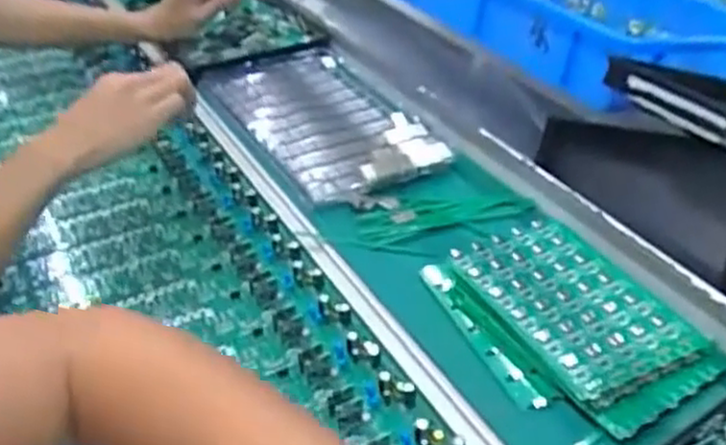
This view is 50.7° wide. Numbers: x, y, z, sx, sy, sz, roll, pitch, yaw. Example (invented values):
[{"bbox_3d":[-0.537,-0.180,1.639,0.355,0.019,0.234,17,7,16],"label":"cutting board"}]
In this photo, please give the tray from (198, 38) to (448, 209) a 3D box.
[{"bbox_3d":[-0.054,-0.128,0.855,0.166,0.020,0.359,-23,40,-22],"label":"tray"}]

